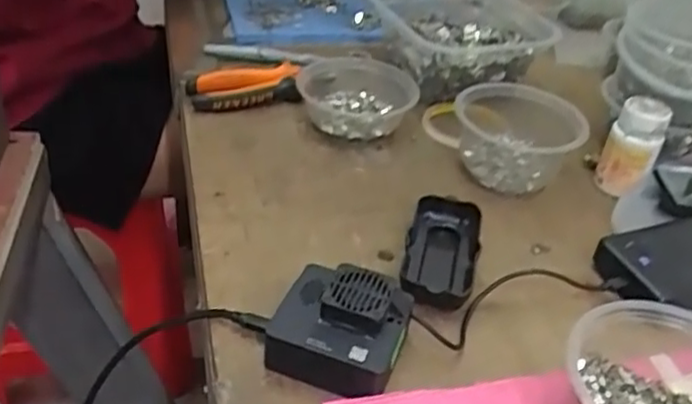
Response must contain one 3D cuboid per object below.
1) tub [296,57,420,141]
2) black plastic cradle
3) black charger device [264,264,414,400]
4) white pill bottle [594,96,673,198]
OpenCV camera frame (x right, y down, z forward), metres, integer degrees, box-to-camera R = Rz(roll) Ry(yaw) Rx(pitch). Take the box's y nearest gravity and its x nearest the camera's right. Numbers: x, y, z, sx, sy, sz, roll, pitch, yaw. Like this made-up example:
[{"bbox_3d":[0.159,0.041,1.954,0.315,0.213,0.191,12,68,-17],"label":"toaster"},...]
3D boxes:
[{"bbox_3d":[0.014,-0.105,0.684,0.118,0.039,0.115,5,37,-4],"label":"tub"},{"bbox_3d":[0.072,0.040,0.528,0.052,0.028,0.109,13,37,7],"label":"black plastic cradle"},{"bbox_3d":[-0.004,0.077,0.439,0.079,0.042,0.071,18,38,14],"label":"black charger device"},{"bbox_3d":[0.256,-0.050,0.622,0.048,0.079,0.044,-16,43,-28],"label":"white pill bottle"}]

